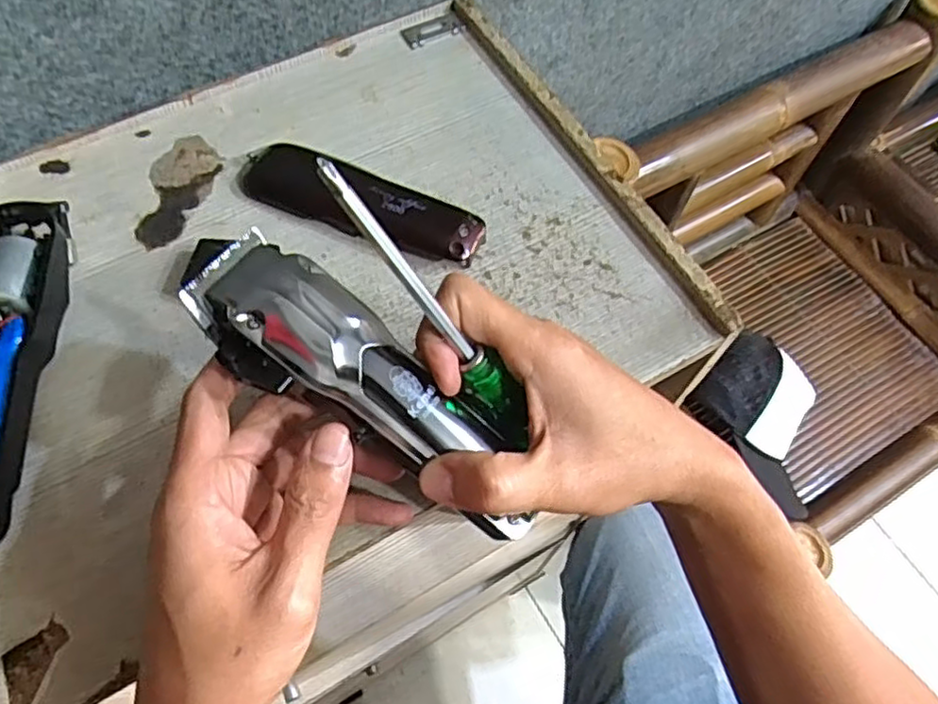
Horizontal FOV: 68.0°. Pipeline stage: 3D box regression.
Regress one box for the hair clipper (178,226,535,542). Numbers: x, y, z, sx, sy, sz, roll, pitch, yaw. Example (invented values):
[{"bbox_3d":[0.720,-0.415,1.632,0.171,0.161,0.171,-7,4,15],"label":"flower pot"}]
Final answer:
[{"bbox_3d":[-0.041,0.013,0.286,0.170,0.035,0.049,36,66,-6],"label":"hair clipper"}]

